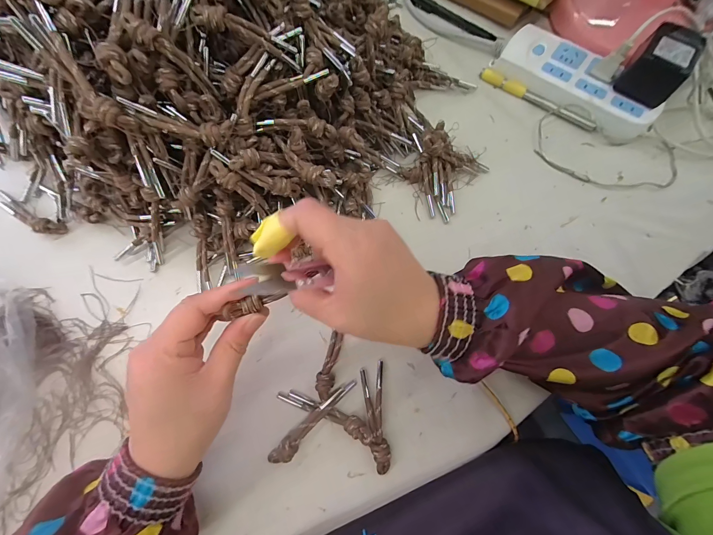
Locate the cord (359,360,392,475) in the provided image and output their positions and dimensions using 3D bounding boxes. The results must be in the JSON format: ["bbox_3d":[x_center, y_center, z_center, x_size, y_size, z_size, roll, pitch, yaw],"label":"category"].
[{"bbox_3d":[0.017,0.126,0.272,0.020,0.016,0.085,-5,74,-1],"label":"cord"}]

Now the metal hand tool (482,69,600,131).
[{"bbox_3d":[0.216,-0.204,0.384,0.147,0.008,0.012,38,77,10],"label":"metal hand tool"}]

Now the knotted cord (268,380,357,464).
[{"bbox_3d":[-0.037,0.129,0.268,0.015,0.017,0.090,43,78,11],"label":"knotted cord"}]

